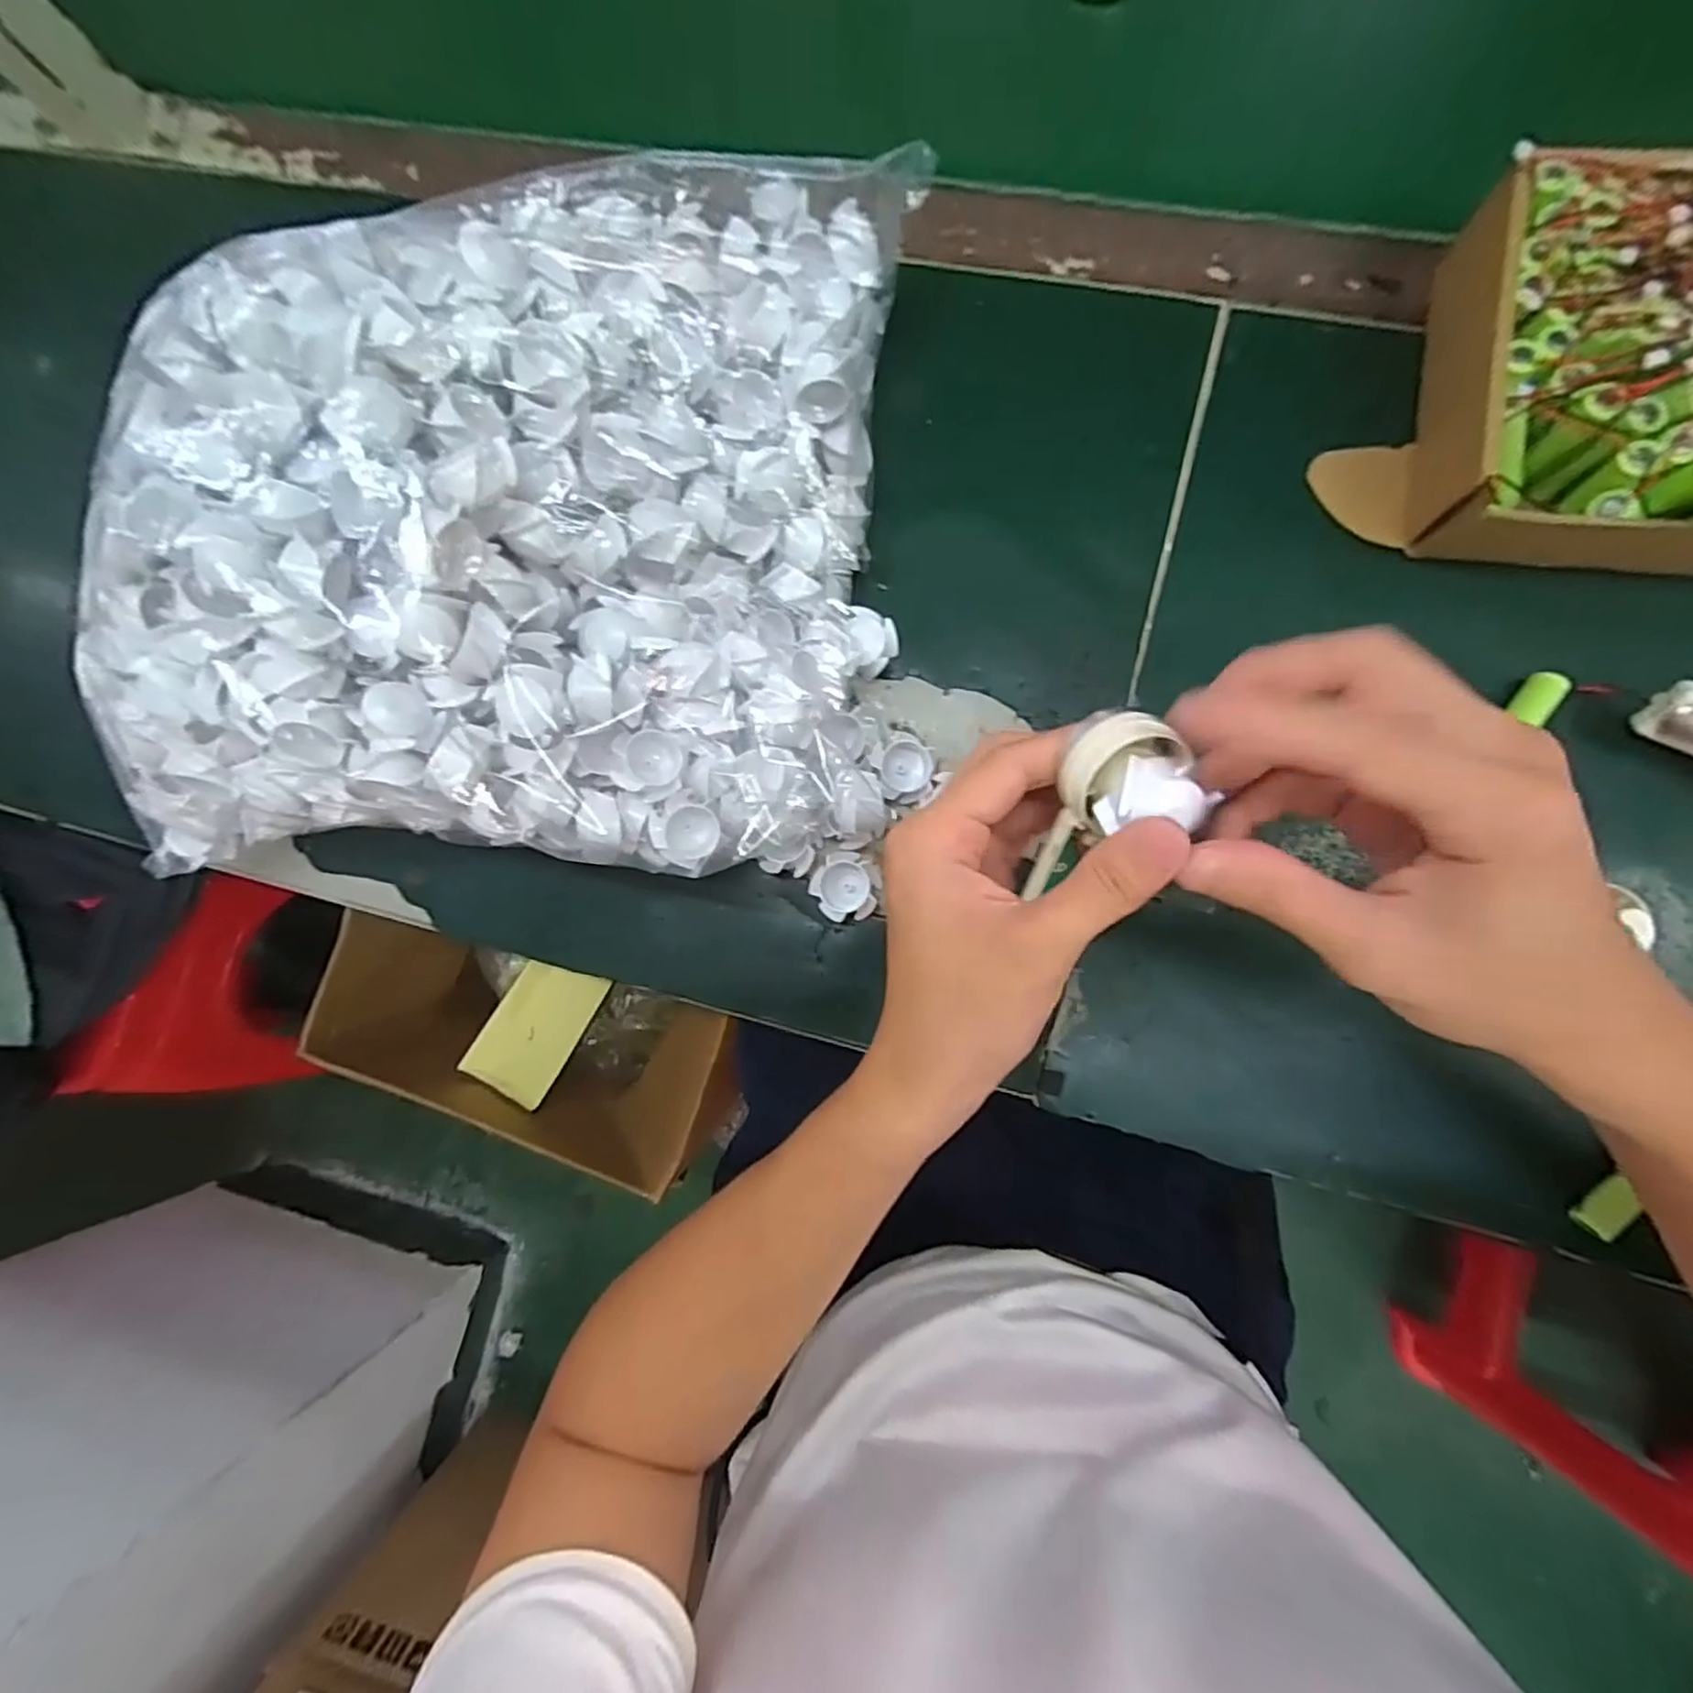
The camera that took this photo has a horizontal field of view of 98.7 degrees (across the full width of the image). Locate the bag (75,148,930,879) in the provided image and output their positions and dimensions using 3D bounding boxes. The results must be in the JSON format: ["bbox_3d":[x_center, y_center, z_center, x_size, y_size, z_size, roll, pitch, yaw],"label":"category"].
[{"bbox_3d":[-0.147,-0.142,0.321,0.340,0.134,0.296,0,86,7],"label":"bag"}]

